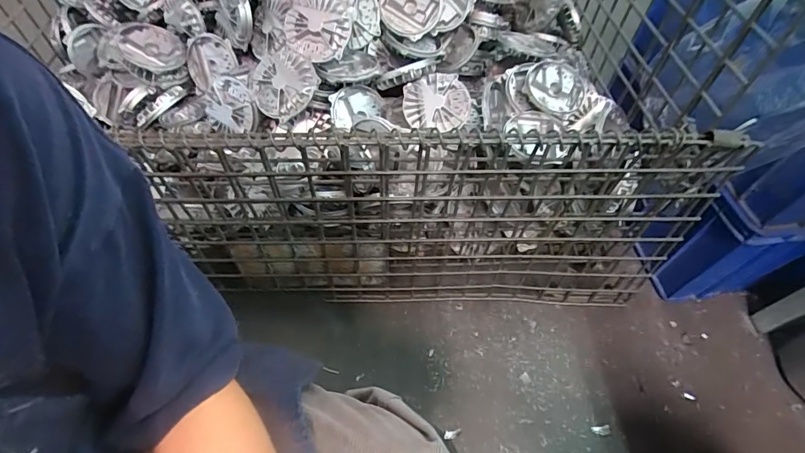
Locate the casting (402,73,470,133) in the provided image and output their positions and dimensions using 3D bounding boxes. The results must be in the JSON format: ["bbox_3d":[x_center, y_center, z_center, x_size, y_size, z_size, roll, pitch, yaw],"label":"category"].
[{"bbox_3d":[0.053,-0.197,0.662,0.104,0.024,0.094,5,80,2],"label":"casting"}]

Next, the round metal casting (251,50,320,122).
[{"bbox_3d":[-0.191,-0.228,0.665,0.107,0.025,0.110,-1,86,21],"label":"round metal casting"}]

